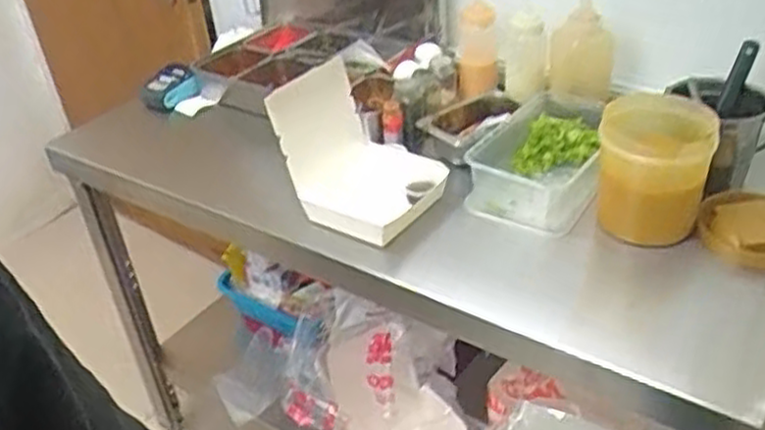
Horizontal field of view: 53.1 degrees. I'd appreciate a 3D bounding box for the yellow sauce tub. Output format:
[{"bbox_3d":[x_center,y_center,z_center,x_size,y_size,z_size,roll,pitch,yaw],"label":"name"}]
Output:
[{"bbox_3d":[0.343,-0.068,0.972,0.134,0.147,0.153,9,38,20],"label":"yellow sauce tub"}]

